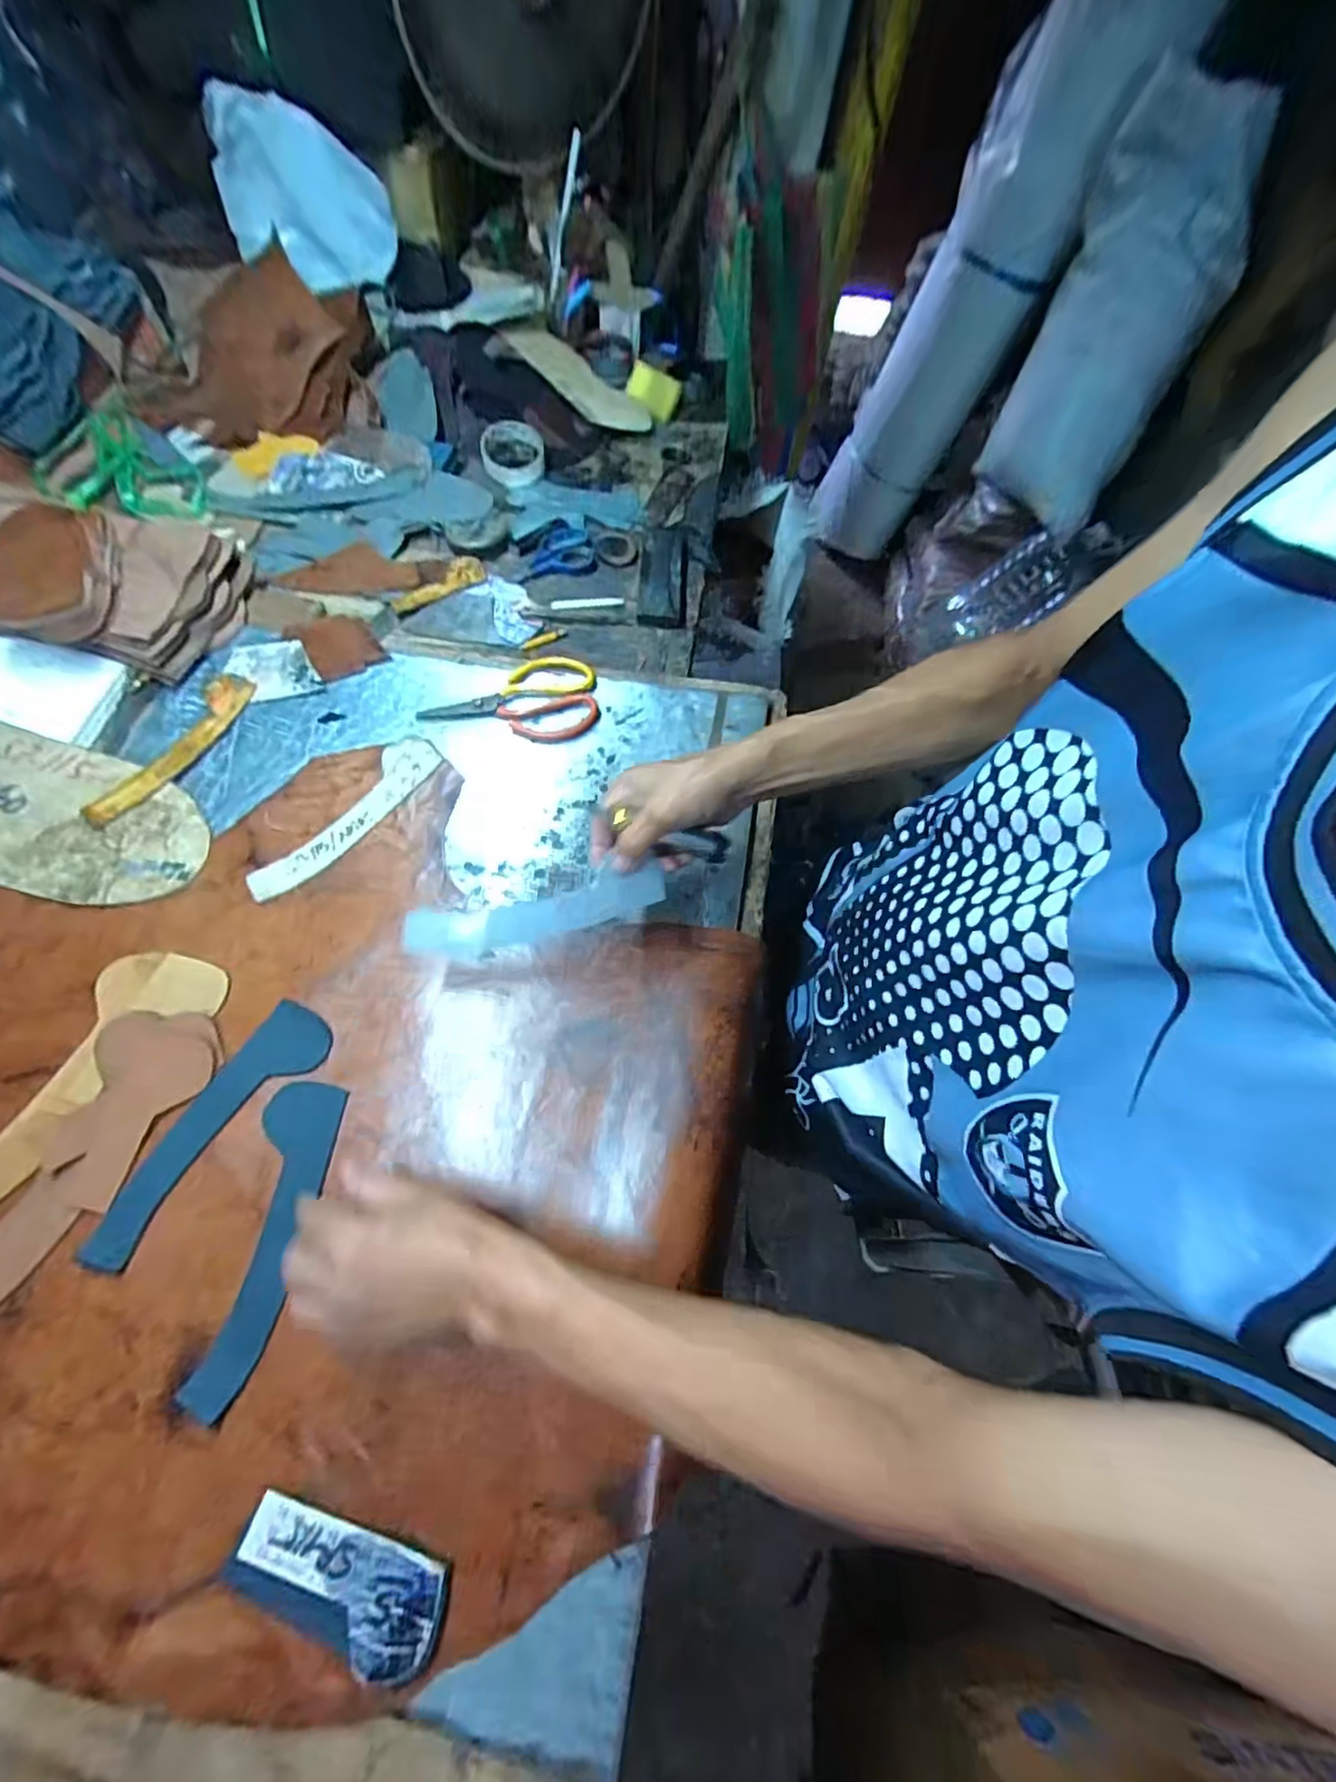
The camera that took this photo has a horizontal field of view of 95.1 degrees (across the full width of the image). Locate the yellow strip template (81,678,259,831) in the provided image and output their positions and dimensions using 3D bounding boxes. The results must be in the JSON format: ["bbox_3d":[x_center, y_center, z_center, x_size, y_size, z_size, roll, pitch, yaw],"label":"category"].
[{"bbox_3d":[-0.487,-0.142,0.605,0.046,0.010,0.197,19,65,7],"label":"yellow strip template"}]

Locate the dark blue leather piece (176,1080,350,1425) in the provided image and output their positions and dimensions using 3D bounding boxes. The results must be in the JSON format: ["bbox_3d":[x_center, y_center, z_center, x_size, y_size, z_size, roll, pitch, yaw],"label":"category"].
[{"bbox_3d":[-0.285,0.244,0.437,0.055,0.004,0.204,4,64,0],"label":"dark blue leather piece"}]

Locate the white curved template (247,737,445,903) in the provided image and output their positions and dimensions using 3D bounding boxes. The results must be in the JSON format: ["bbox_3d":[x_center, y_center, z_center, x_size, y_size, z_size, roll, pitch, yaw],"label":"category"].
[{"bbox_3d":[-0.306,-0.073,0.582,0.055,0.006,0.207,34,68,13],"label":"white curved template"}]

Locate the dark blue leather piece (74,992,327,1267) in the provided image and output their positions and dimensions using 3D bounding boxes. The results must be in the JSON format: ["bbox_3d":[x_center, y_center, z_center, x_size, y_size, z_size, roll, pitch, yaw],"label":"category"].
[{"bbox_3d":[-0.343,0.179,0.461,0.056,0.006,0.203,30,67,9],"label":"dark blue leather piece"}]

